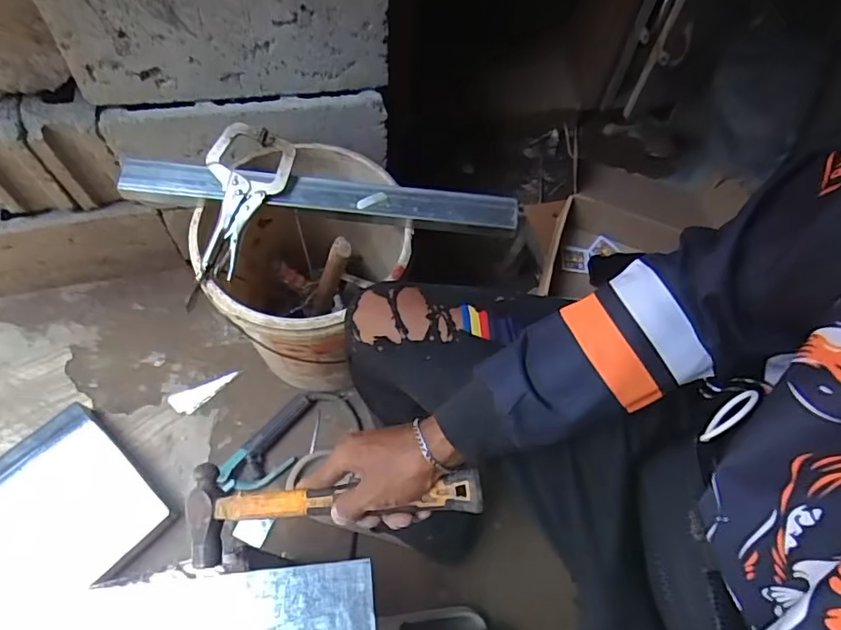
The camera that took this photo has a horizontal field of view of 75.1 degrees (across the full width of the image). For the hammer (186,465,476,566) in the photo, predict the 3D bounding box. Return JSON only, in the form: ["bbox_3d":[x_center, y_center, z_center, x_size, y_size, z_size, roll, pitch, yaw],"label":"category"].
[{"bbox_3d":[-0.092,0.172,0.501,0.311,0.031,0.090,-13,60,22],"label":"hammer"}]

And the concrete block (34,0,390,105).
[{"bbox_3d":[-0.249,-0.423,0.716,0.397,0.196,0.189,-6,64,-8],"label":"concrete block"}]

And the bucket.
[{"bbox_3d":[-0.165,-0.047,0.872,0.286,0.343,0.284,2,63,-4],"label":"bucket"}]

